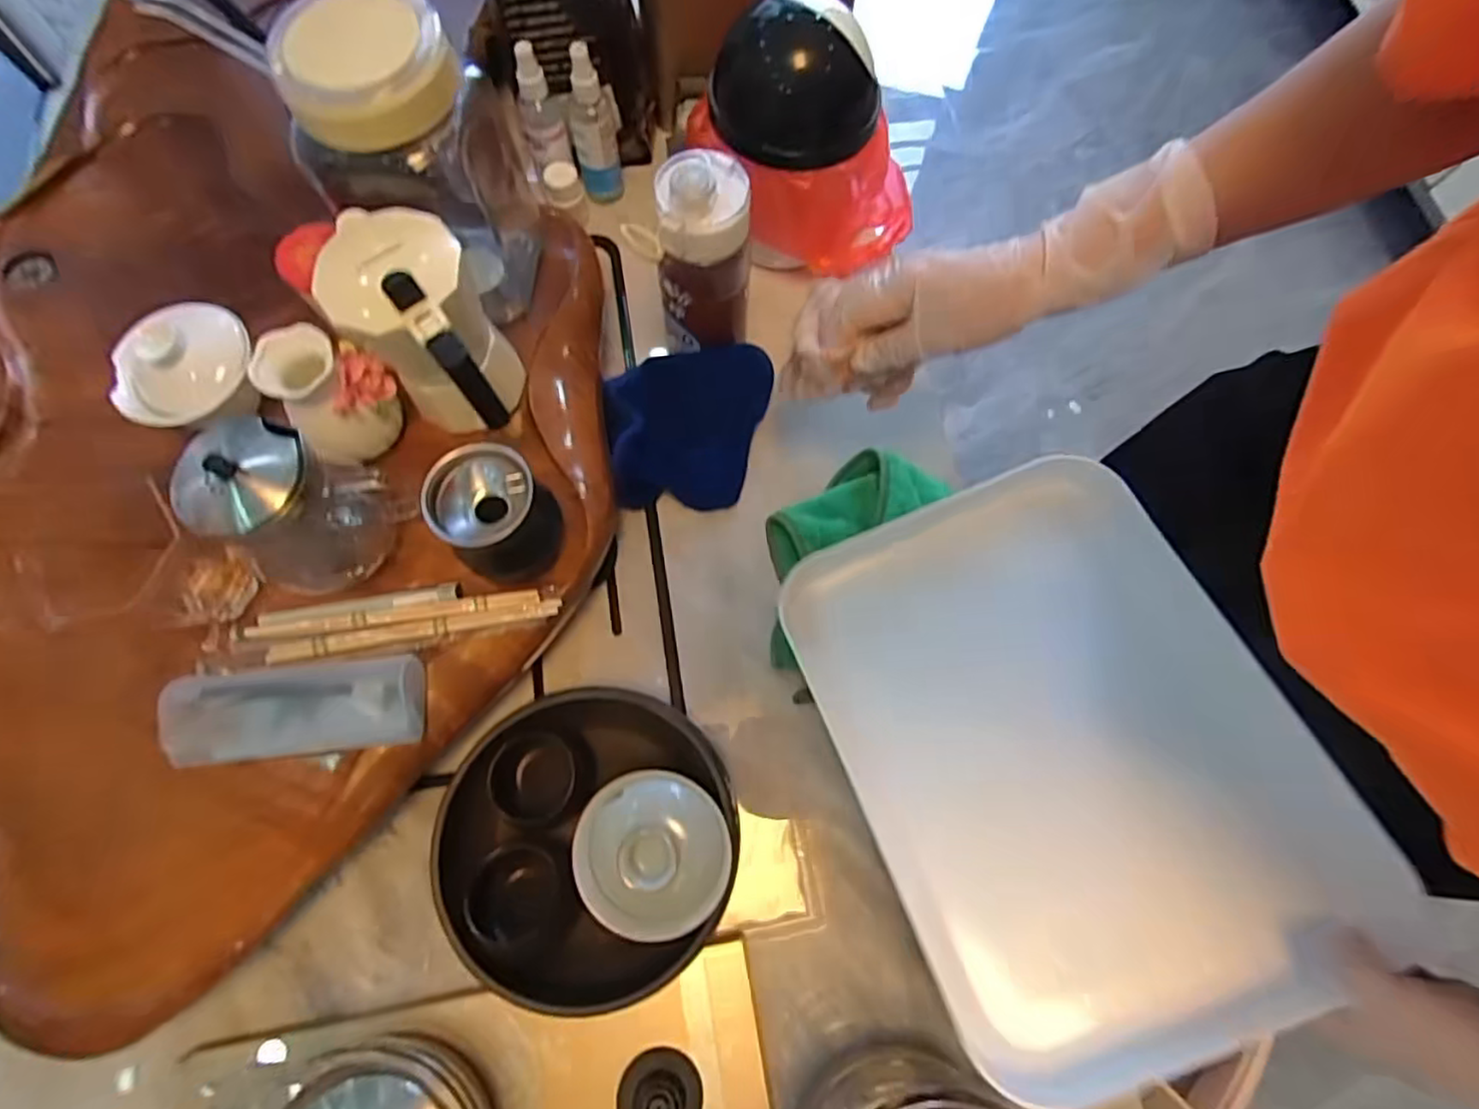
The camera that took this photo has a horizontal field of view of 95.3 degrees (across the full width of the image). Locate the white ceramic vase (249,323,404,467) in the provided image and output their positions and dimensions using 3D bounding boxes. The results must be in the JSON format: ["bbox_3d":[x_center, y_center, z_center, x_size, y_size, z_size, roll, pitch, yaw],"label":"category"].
[{"bbox_3d":[-0.272,-0.109,0.455,0.069,0.074,0.058,-34,76,-12],"label":"white ceramic vase"}]

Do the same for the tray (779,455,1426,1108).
[{"bbox_3d":[0.198,0.110,0.425,0.254,0.051,0.321,-22,66,-1],"label":"tray"}]

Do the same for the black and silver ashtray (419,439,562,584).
[{"bbox_3d":[-0.155,-0.024,0.434,0.066,0.078,0.066,1,72,-2],"label":"black and silver ashtray"}]

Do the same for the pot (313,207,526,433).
[{"bbox_3d":[-0.195,-0.135,0.438,0.082,0.145,0.130,-28,75,-11],"label":"pot"}]

